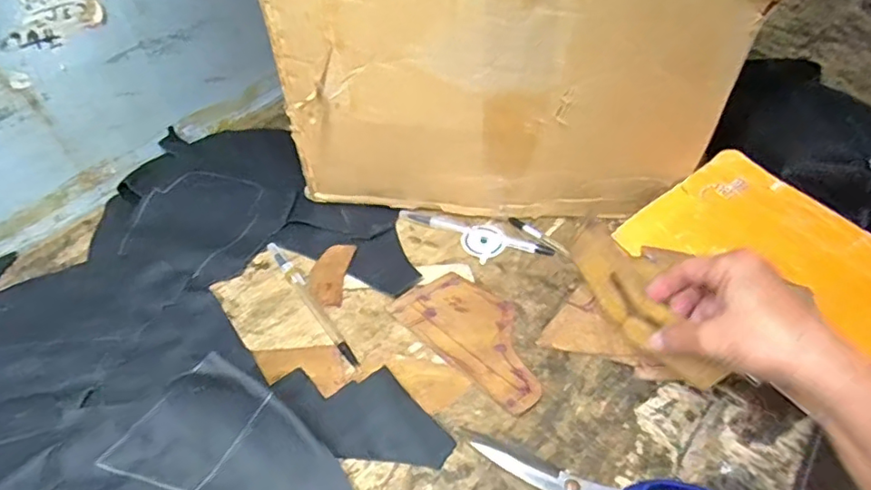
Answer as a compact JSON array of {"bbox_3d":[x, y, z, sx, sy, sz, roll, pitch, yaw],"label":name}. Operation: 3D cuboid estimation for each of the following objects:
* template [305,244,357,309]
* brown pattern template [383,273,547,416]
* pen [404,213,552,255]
[{"bbox_3d":[-0.093,0.025,0.504,0.033,0.005,0.067,5,46,4],"label":"template"},{"bbox_3d":[0.034,0.068,0.461,0.138,0.004,0.073,36,56,29],"label":"brown pattern template"},{"bbox_3d":[0.036,-0.012,0.535,0.146,0.006,0.012,16,48,14],"label":"pen"}]

